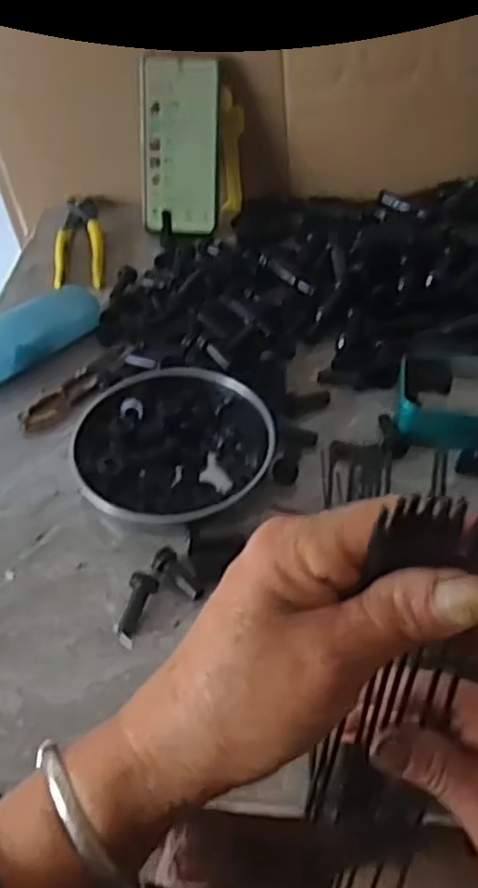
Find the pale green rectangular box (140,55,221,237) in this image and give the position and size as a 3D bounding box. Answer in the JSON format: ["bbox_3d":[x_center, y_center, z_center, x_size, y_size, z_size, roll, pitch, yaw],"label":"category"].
[{"bbox_3d":[-0.059,-0.290,0.708,0.076,0.160,0.013,1,21,2],"label":"pale green rectangular box"}]

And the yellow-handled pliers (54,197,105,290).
[{"bbox_3d":[-0.160,-0.201,0.717,0.047,0.010,0.159,-7,46,-6],"label":"yellow-handled pliers"}]

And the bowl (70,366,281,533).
[{"bbox_3d":[-0.046,-0.002,0.505,0.135,0.029,0.119,-6,46,-5],"label":"bowl"}]

